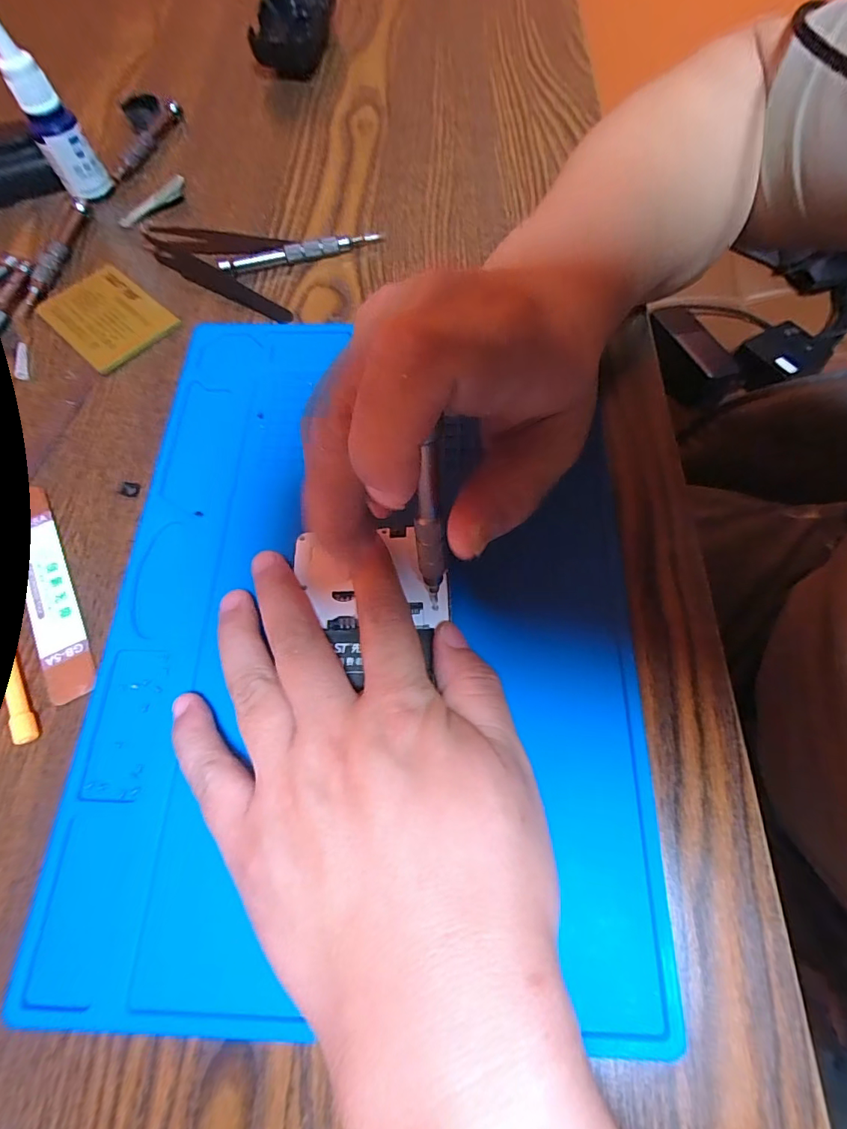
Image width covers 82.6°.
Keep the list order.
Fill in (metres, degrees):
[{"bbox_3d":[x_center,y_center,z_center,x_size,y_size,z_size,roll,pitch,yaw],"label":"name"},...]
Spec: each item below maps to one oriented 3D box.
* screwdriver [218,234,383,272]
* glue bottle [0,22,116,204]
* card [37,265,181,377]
[{"bbox_3d":[-0.077,-0.198,0.306,0.101,0.012,0.007,-16,68,-5],"label":"screwdriver"},{"bbox_3d":[-0.233,-0.280,0.298,0.029,0.091,0.021,-39,72,-14],"label":"glue bottle"},{"bbox_3d":[-0.191,-0.150,0.291,0.074,0.006,0.054,40,74,16],"label":"card"}]

